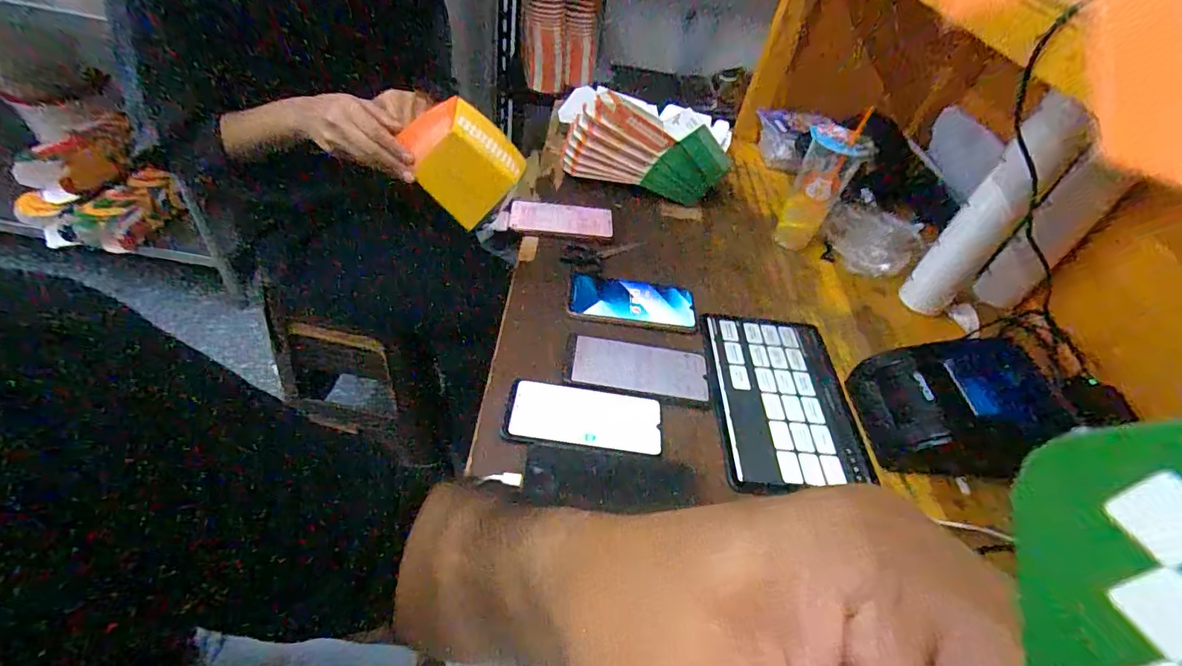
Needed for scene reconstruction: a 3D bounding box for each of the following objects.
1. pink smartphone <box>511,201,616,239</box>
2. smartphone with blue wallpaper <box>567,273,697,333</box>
[{"bbox_3d":[-0.044,-0.167,0.751,0.150,0.008,0.059,6,63,-5],"label":"pink smartphone"},{"bbox_3d":[0.054,-0.044,0.657,0.164,0.012,0.082,10,46,-2],"label":"smartphone with blue wallpaper"}]

